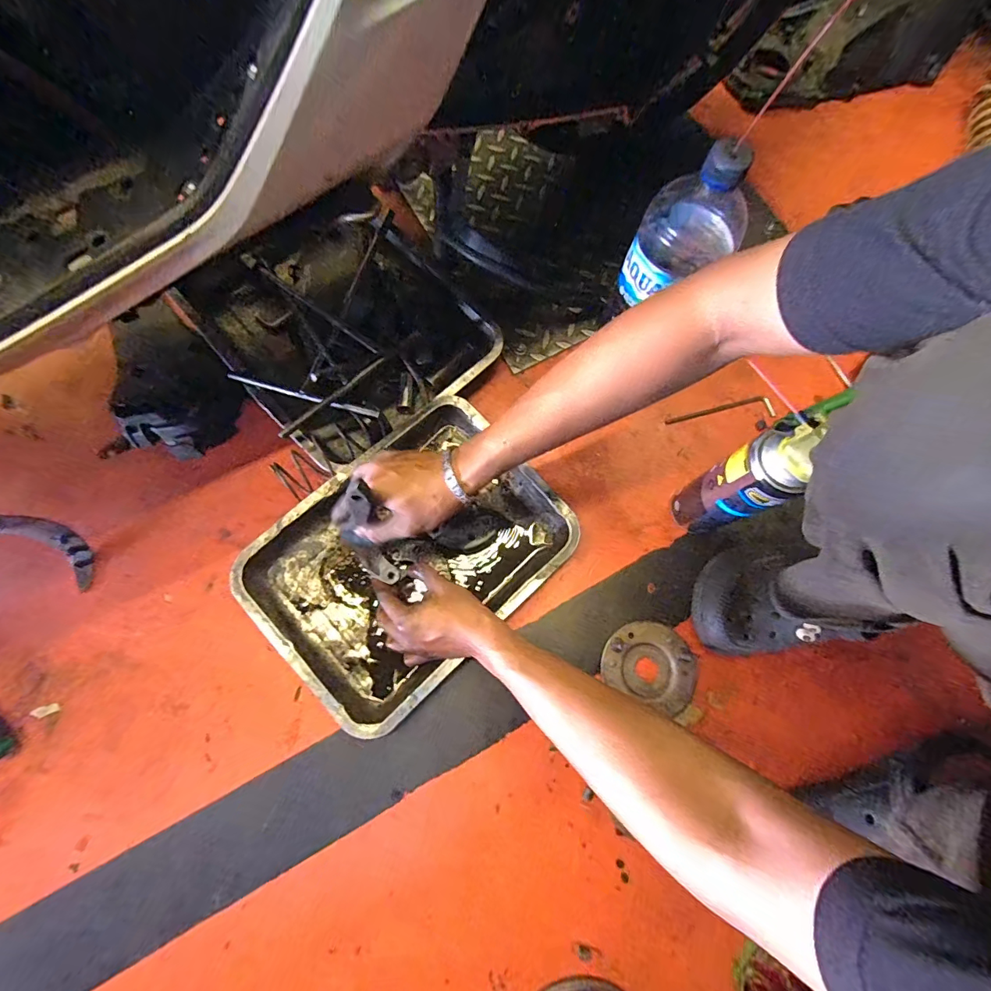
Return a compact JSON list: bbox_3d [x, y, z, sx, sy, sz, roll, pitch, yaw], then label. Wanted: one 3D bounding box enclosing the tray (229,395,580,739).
[{"bbox_3d":[-0.098,0.071,0.540,0.343,0.057,0.253,-43,80,-11],"label":"tray"}]

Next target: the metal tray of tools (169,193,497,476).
[{"bbox_3d":[-0.203,-0.233,0.603,0.302,0.071,0.354,-41,79,-11],"label":"metal tray of tools"}]

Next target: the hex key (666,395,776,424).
[{"bbox_3d":[0.309,-0.116,0.627,0.150,0.013,0.032,-7,75,-3],"label":"hex key"}]

